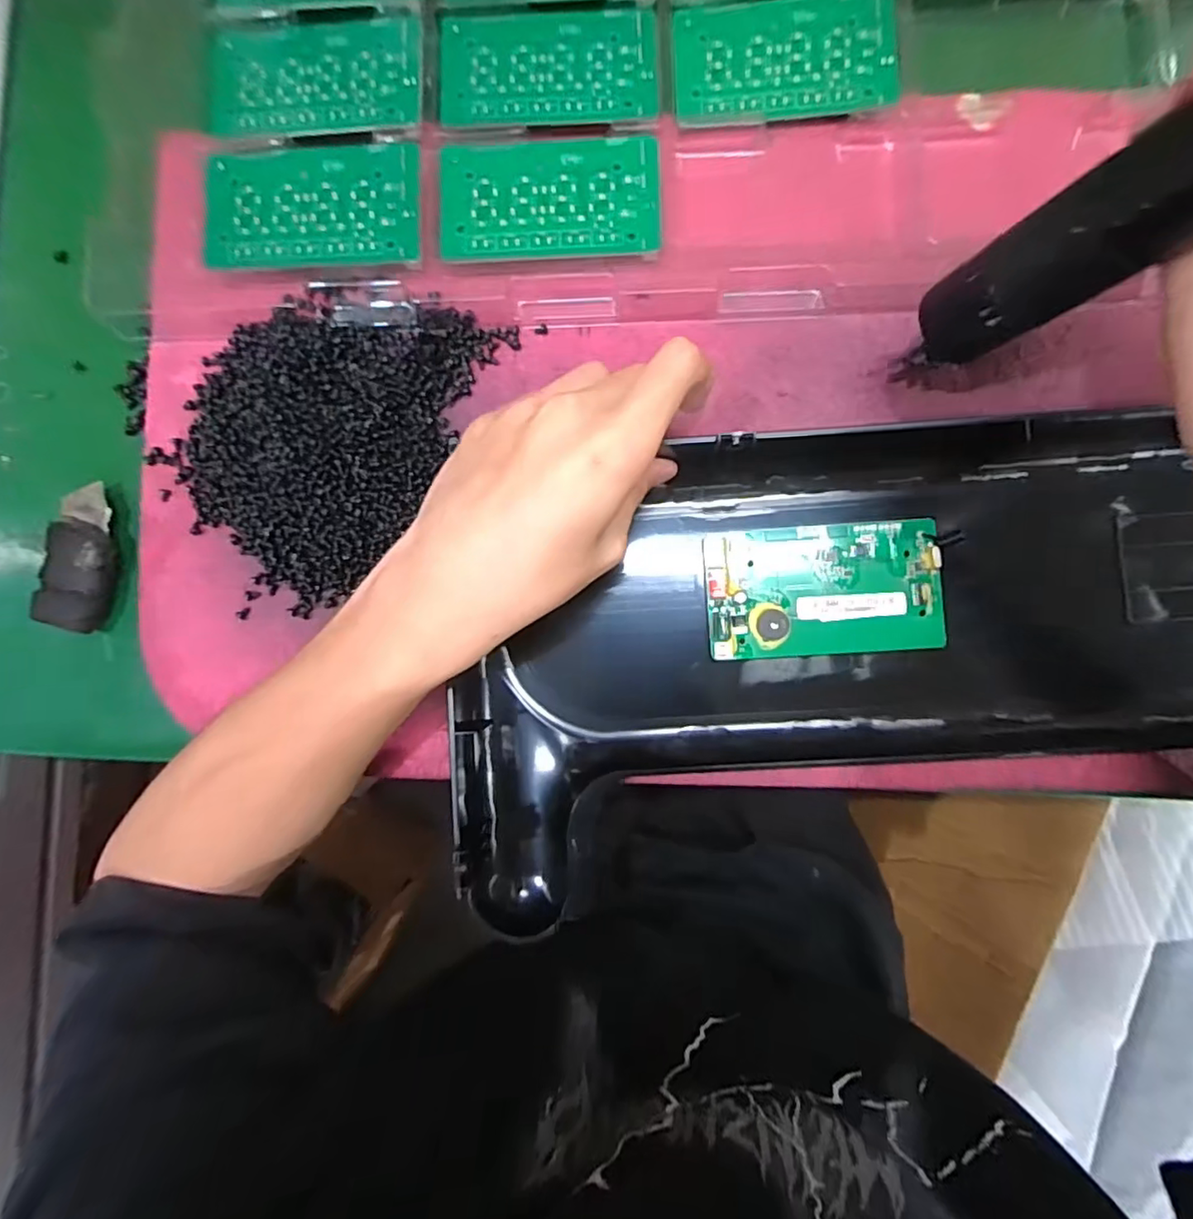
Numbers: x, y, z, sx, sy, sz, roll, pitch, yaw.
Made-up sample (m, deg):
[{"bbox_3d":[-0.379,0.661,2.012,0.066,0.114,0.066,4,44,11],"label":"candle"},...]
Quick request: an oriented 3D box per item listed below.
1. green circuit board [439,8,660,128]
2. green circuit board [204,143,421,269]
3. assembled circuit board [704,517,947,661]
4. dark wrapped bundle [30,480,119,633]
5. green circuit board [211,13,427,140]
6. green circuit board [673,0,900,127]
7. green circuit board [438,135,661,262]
[{"bbox_3d":[-0.024,-0.268,0.296,0.105,0.004,0.060,-1,86,1],"label":"green circuit board"},{"bbox_3d":[-0.138,-0.197,0.293,0.103,0.005,0.058,-2,89,0],"label":"green circuit board"},{"bbox_3d":[0.105,-0.009,0.278,0.106,0.011,0.060,-4,87,2],"label":"assembled circuit board"},{"bbox_3d":[-0.260,-0.026,0.299,0.031,0.016,0.072,8,88,3],"label":"dark wrapped bundle"},{"bbox_3d":[-0.141,-0.266,0.300,0.106,0.004,0.062,0,87,2],"label":"green circuit board"},{"bbox_3d":[0.093,-0.275,0.296,0.107,0.006,0.063,-5,87,2],"label":"green circuit board"},{"bbox_3d":[-0.023,-0.201,0.291,0.105,0.004,0.058,-1,87,2],"label":"green circuit board"}]

